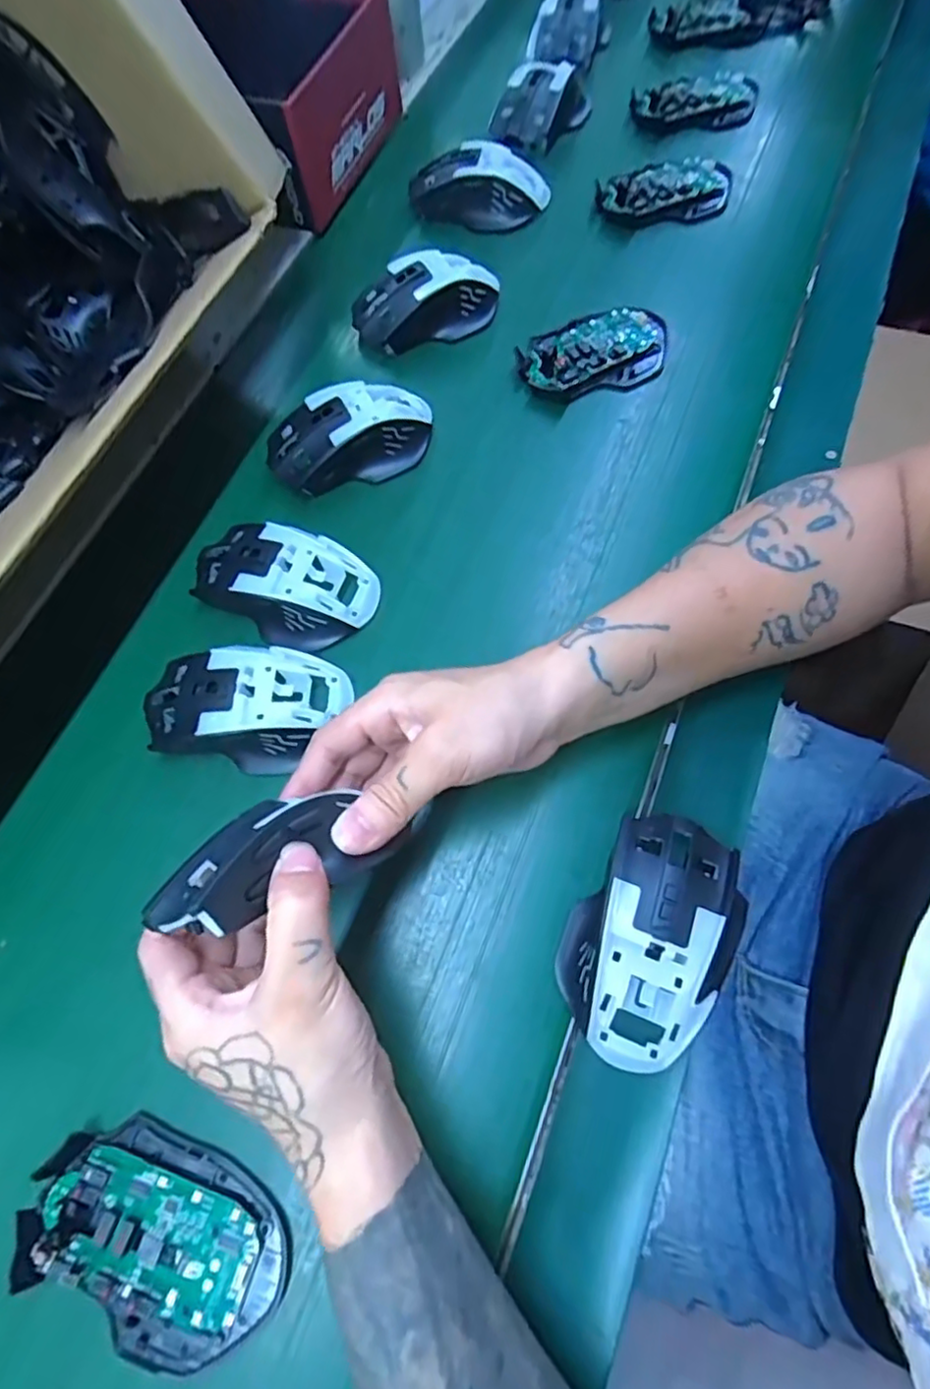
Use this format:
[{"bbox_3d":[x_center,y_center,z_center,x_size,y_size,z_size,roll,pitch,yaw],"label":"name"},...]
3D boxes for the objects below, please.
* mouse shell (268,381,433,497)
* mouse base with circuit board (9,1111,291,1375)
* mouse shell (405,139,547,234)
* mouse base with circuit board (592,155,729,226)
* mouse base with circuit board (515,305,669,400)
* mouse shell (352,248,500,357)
[{"bbox_3d":[-0.078,-0.178,0.427,0.112,0.030,0.061,-26,71,-5],"label":"mouse shell"},{"bbox_3d":[-0.136,0.240,0.279,0.115,0.024,0.072,23,71,9],"label":"mouse base with circuit board"},{"bbox_3d":[0.011,-0.420,0.517,0.112,0.034,0.056,3,71,5],"label":"mouse shell"},{"bbox_3d":[0.165,-0.418,0.528,0.111,0.021,0.065,-8,70,1],"label":"mouse base with circuit board"},{"bbox_3d":[0.093,-0.250,0.459,0.110,0.018,0.068,-13,69,-4],"label":"mouse base with circuit board"},{"bbox_3d":[-0.029,-0.297,0.471,0.110,0.036,0.061,-10,70,0],"label":"mouse shell"}]

